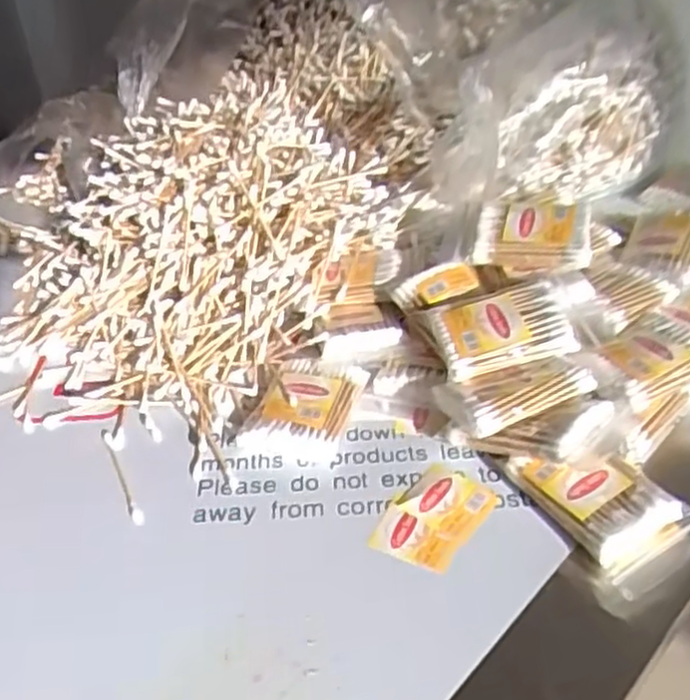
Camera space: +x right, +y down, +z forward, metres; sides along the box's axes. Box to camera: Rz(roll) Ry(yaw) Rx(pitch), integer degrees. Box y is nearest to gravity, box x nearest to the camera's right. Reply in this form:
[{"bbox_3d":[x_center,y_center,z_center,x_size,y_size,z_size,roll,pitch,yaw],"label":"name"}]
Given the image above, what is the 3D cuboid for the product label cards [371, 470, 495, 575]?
[{"bbox_3d":[0.048,0.089,0.404,0.044,0.004,0.066,23,48,28],"label":"product label cards"}]

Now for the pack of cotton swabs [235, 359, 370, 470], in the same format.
[{"bbox_3d":[-0.025,0.036,0.461,0.057,0.020,0.070,11,43,16],"label":"pack of cotton swabs"}]

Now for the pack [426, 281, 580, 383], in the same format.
[{"bbox_3d":[0.095,-0.013,0.449,0.079,0.025,0.055,-7,38,-6],"label":"pack"}]

